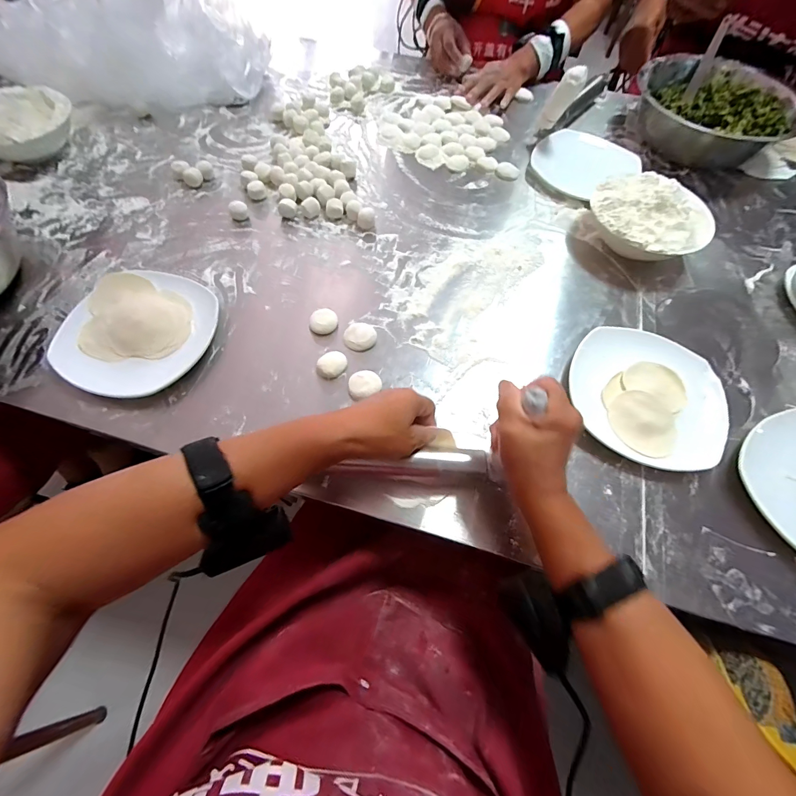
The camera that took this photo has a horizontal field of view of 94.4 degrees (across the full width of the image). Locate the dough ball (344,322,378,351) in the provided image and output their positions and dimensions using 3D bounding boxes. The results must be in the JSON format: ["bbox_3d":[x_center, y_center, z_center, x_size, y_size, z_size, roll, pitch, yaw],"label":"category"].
[{"bbox_3d":[-0.049,-0.080,0.479,0.041,0.013,0.040,1,64,-1],"label":"dough ball"}]

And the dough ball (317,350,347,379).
[{"bbox_3d":[-0.082,-0.041,0.459,0.038,0.014,0.030,-40,72,-18],"label":"dough ball"}]

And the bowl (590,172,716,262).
[{"bbox_3d":[0.368,-0.262,0.552,0.165,0.070,0.165,1,64,-1],"label":"bowl"}]

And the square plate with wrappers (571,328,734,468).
[{"bbox_3d":[0.298,-0.004,0.448,0.172,0.021,0.172,23,66,9],"label":"square plate with wrappers"}]

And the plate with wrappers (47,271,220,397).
[{"bbox_3d":[-0.321,-0.086,0.452,0.173,0.041,0.175,18,65,7],"label":"plate with wrappers"}]

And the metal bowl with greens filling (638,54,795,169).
[{"bbox_3d":[0.568,-0.527,0.684,0.261,0.087,0.213,20,66,8],"label":"metal bowl with greens filling"}]

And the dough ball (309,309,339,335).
[{"bbox_3d":[-0.098,-0.102,0.488,0.037,0.016,0.035,1,64,-1],"label":"dough ball"}]

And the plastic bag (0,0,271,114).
[{"bbox_3d":[-0.488,-0.681,0.682,0.449,0.156,0.249,-3,64,-3],"label":"plastic bag"}]

